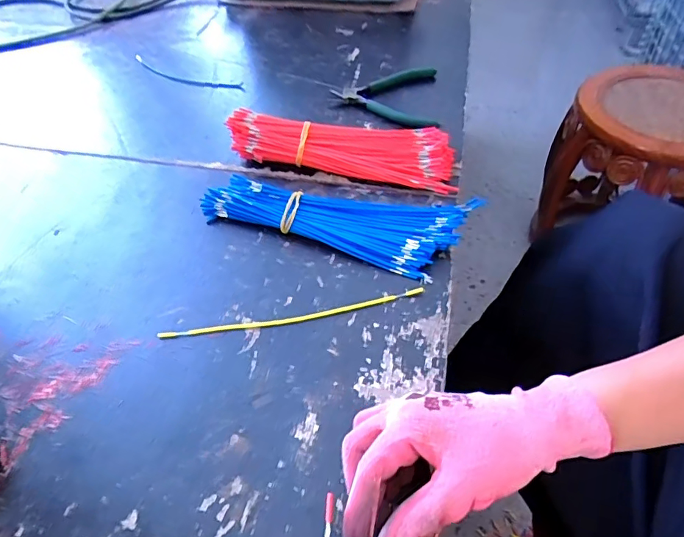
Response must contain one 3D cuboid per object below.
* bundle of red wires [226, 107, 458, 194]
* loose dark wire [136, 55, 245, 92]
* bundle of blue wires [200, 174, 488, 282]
[{"bbox_3d":[0.000,-0.139,0.534,0.252,0.042,0.077,10,51,10],"label":"bundle of red wires"},{"bbox_3d":[-0.228,-0.280,0.691,0.202,0.008,0.033,20,54,17],"label":"loose dark wire"},{"bbox_3d":[-0.010,-0.048,0.472,0.265,0.022,0.097,9,51,9],"label":"bundle of blue wires"}]

